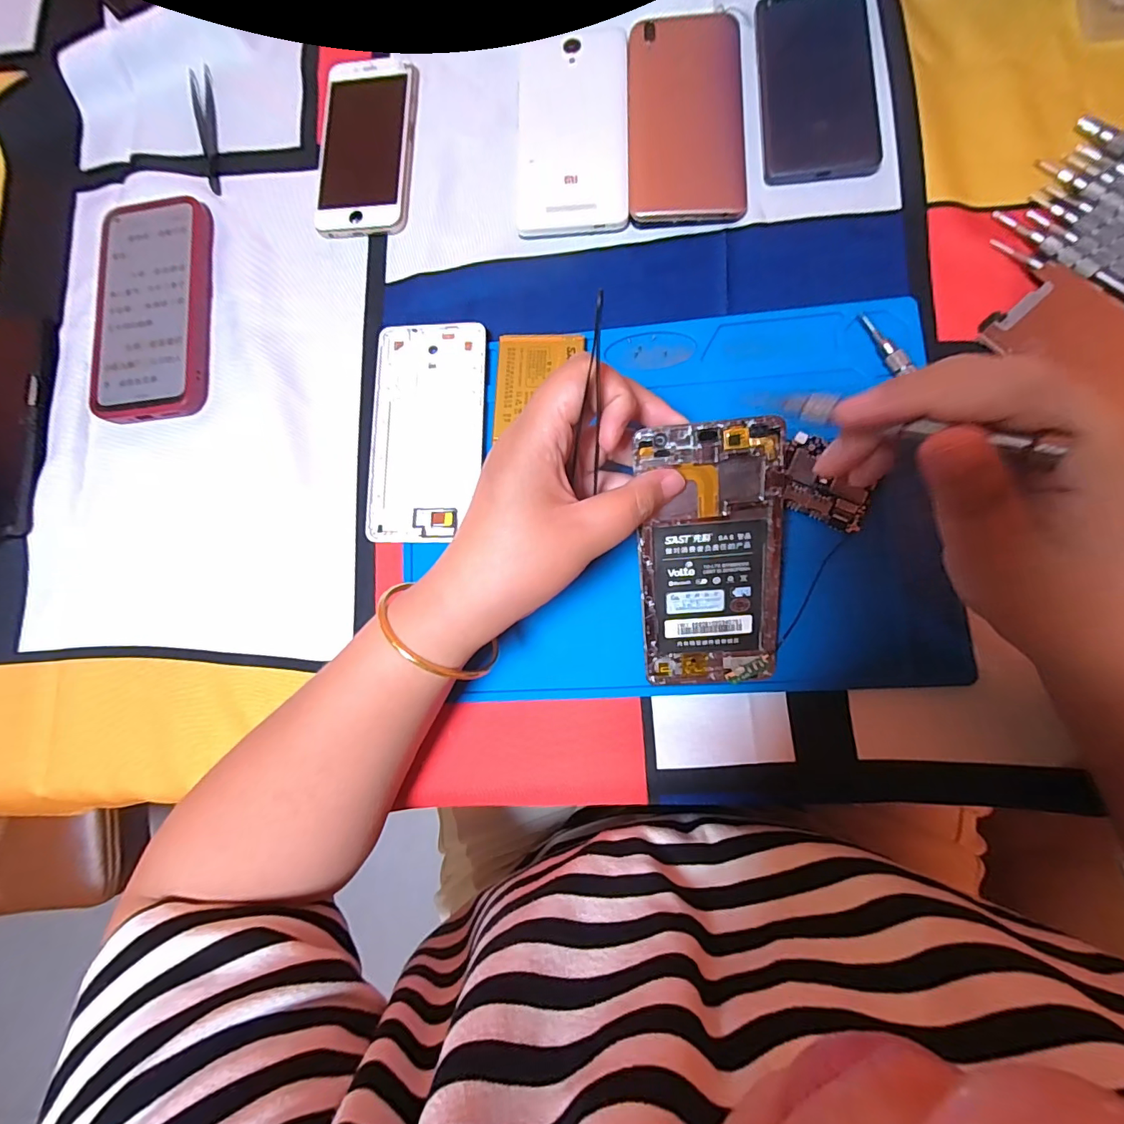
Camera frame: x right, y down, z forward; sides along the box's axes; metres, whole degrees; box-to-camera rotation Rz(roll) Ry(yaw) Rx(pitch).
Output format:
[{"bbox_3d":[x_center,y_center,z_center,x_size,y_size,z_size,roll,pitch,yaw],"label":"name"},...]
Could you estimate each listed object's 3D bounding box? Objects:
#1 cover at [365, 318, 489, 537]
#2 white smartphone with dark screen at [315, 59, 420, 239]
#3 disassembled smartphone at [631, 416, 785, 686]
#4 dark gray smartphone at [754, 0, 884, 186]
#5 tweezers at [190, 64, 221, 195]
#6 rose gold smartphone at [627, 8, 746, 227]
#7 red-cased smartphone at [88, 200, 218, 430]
[{"bbox_3d":[-0.086,-0.084,0.310,0.073,0.007,0.141,0,83,6],"label":"cover"},{"bbox_3d":[-0.139,-0.296,0.343,0.066,0.010,0.132,0,83,6],"label":"white smartphone with dark screen"},{"bbox_3d":[0.076,0.002,0.247,0.070,0.006,0.140,-2,110,6],"label":"disassembled smartphone"},{"bbox_3d":[0.166,-0.313,0.314,0.069,0.006,0.142,-2,83,6],"label":"dark gray smartphone"},{"bbox_3d":[-0.269,-0.329,0.367,0.015,0.004,0.112,-13,82,4],"label":"tweezers"},{"bbox_3d":[0.083,-0.297,0.321,0.075,0.006,0.155,0,83,6],"label":"rose gold smartphone"},{"bbox_3d":[-0.289,-0.179,0.341,0.080,0.011,0.161,-5,82,6],"label":"red-cased smartphone"}]

